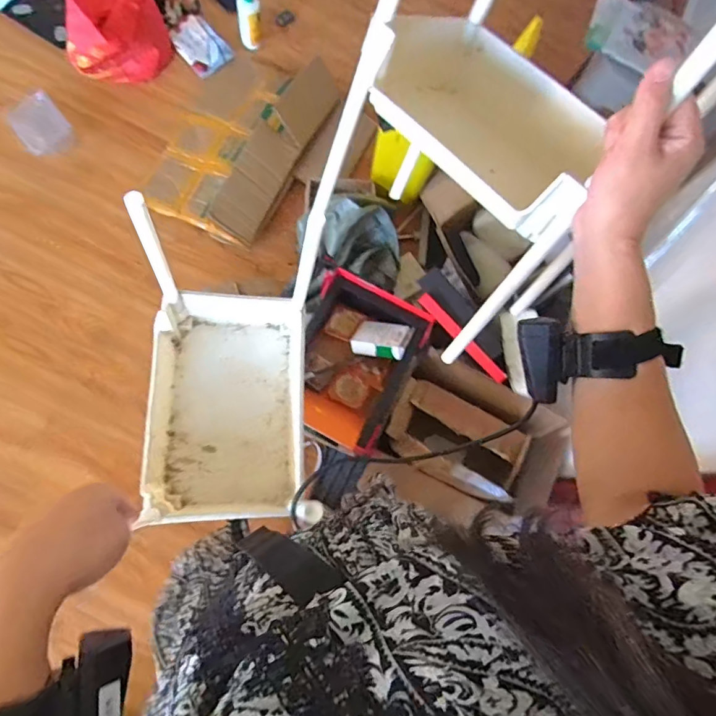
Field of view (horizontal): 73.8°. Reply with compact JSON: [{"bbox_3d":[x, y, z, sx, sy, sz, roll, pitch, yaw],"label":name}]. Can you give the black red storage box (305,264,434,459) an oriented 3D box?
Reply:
[{"bbox_3d":[-0.025,0.009,1.156,0.285,0.123,0.382,26,63,10],"label":"black red storage box"}]

